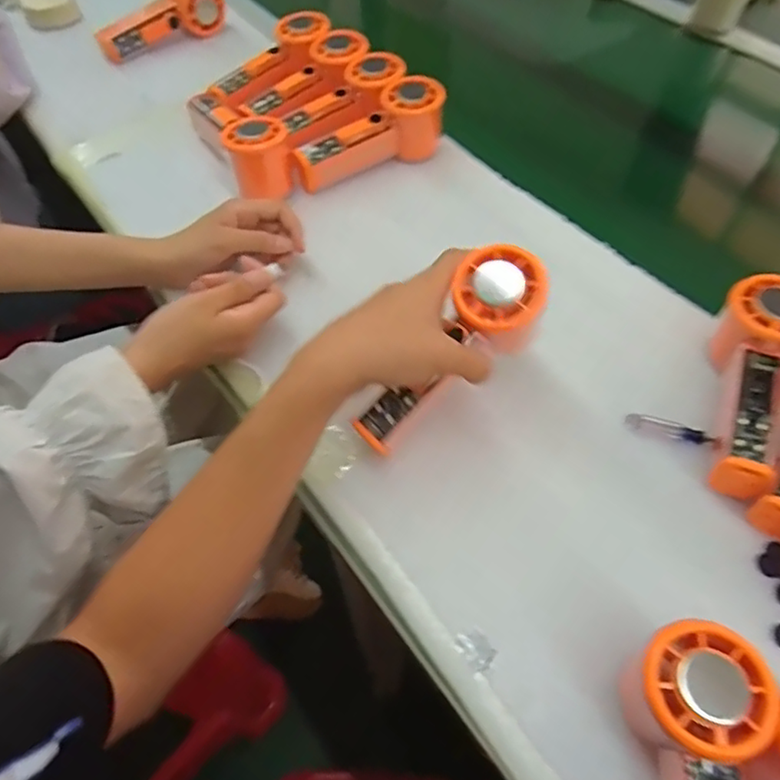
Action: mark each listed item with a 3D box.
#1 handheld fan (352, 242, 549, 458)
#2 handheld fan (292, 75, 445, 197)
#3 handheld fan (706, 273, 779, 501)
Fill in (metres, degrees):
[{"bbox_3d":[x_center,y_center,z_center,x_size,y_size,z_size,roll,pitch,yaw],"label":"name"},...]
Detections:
[{"bbox_3d":[0.041,-0.022,0.385,0.059,0.039,0.152,44,103,26],"label":"handheld fan"},{"bbox_3d":[-0.022,-0.242,0.573,0.147,0.060,0.050,-28,60,-17],"label":"handheld fan"},{"bbox_3d":[0.236,-0.005,0.401,0.056,0.057,0.153,25,59,17],"label":"handheld fan"}]

